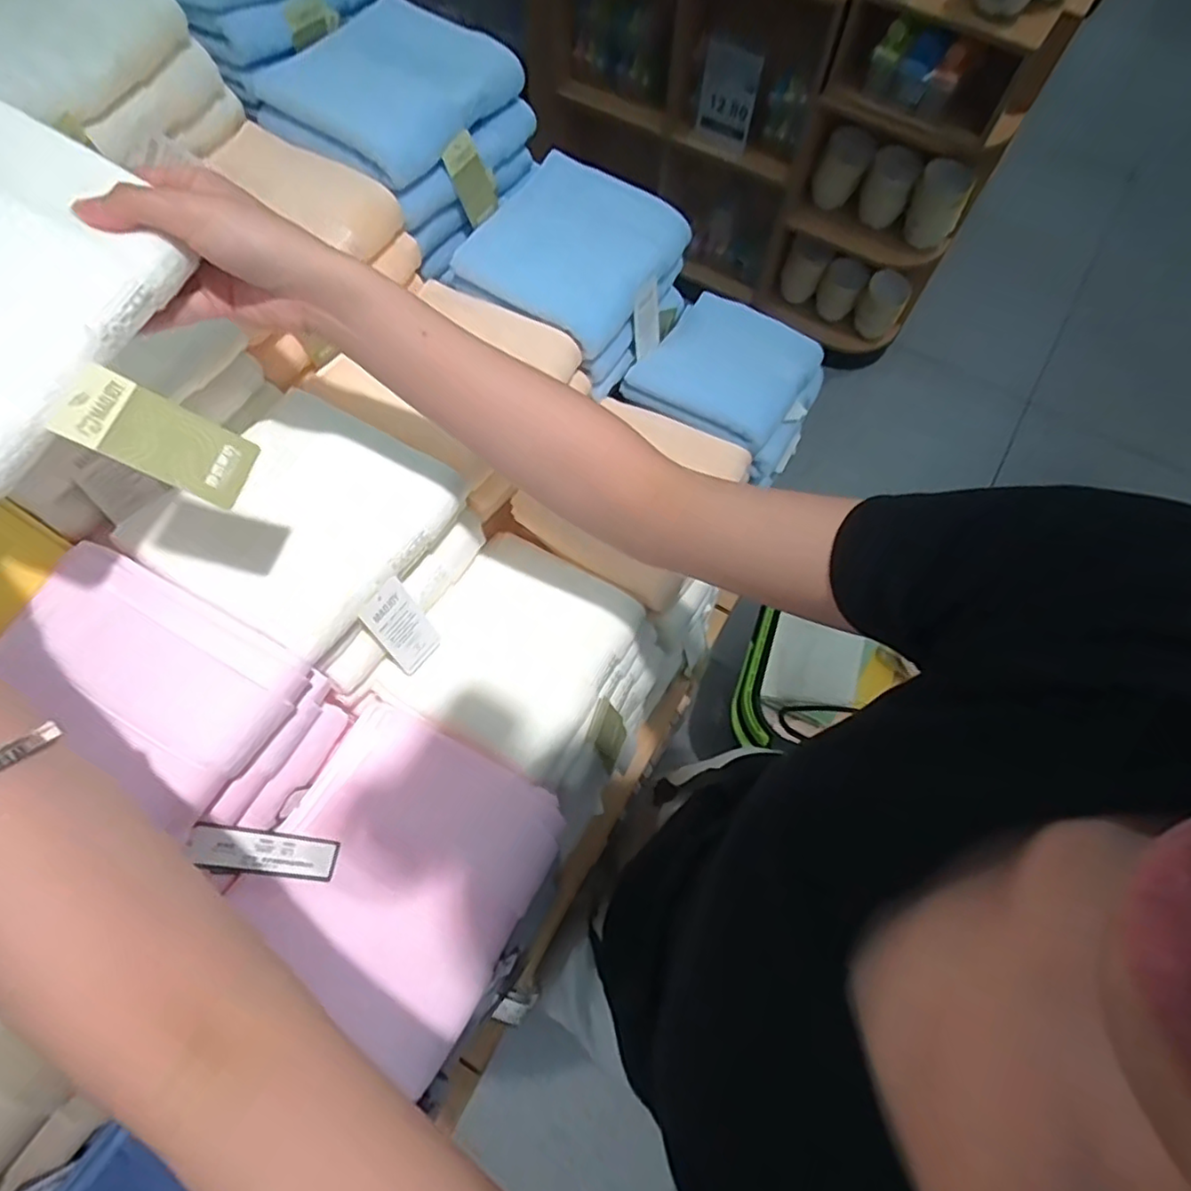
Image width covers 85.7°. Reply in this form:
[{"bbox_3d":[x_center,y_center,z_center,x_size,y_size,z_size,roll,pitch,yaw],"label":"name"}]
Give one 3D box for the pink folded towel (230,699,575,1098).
[{"bbox_3d":[-0.134,0.188,0.453,0.177,0.053,0.179,27,69,10],"label":"pink folded towel"}]

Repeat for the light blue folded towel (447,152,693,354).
[{"bbox_3d":[-0.024,-0.338,0.631,0.170,0.043,0.176,30,69,11],"label":"light blue folded towel"}]

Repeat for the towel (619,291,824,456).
[{"bbox_3d":[0.141,-0.244,0.677,0.160,0.042,0.180,31,70,12],"label":"towel"}]

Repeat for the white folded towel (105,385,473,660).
[{"bbox_3d":[-0.212,-0.062,0.466,0.164,0.039,0.177,30,70,11],"label":"white folded towel"}]

